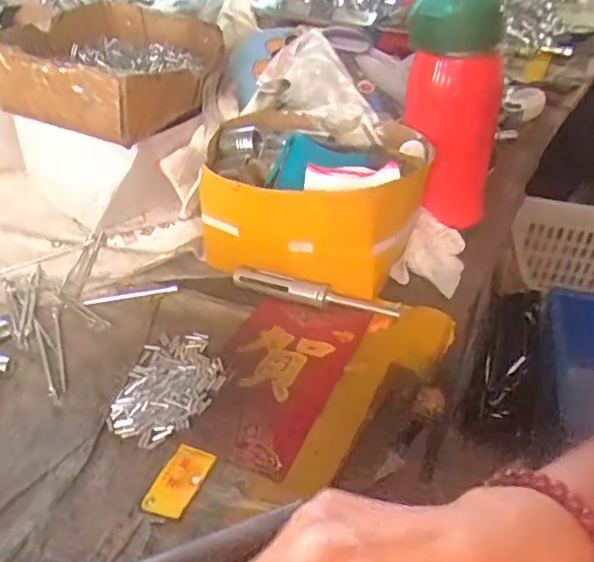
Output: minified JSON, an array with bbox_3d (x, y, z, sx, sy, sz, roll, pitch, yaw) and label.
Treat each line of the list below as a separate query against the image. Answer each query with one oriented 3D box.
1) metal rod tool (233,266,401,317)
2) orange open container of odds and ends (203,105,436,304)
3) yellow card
[{"bbox_3d":[0.012,0.010,0.464,0.135,0.016,0.020,12,37,13],"label":"metal rod tool"},{"bbox_3d":[0.013,-0.069,0.499,0.171,0.100,0.138,9,37,8],"label":"orange open container of odds and ends"},{"bbox_3d":[-0.066,0.111,0.335,0.025,0.004,0.046,14,38,15],"label":"yellow card"}]

